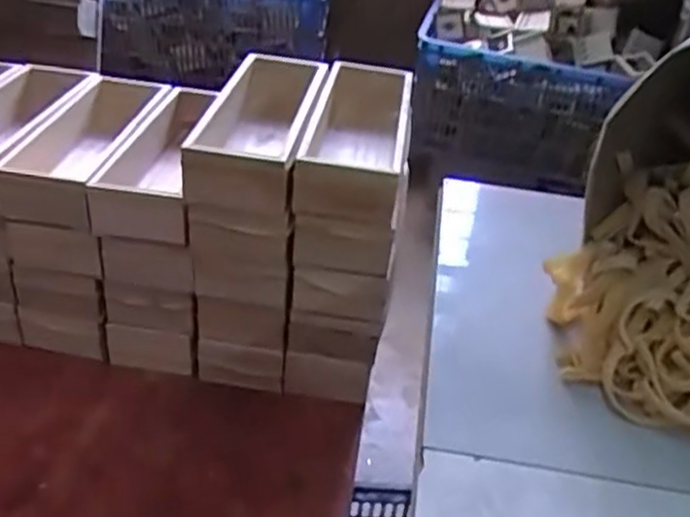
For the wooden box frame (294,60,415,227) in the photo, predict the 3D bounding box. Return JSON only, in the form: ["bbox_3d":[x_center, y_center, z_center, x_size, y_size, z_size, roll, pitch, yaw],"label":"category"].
[{"bbox_3d":[0.016,-0.136,0.815,0.106,0.071,0.281,6,34,3],"label":"wooden box frame"}]

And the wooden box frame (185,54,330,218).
[{"bbox_3d":[-0.092,-0.152,0.819,0.114,0.065,0.292,5,34,2],"label":"wooden box frame"}]

